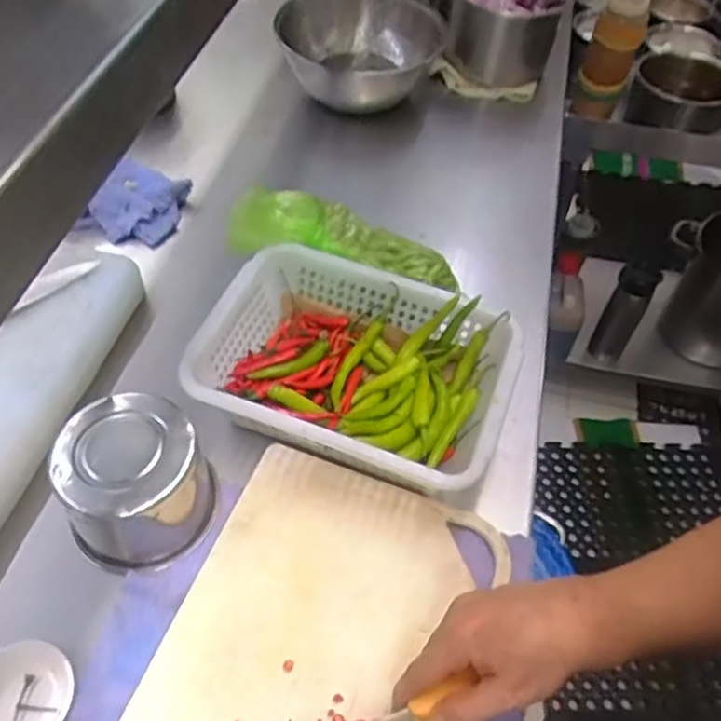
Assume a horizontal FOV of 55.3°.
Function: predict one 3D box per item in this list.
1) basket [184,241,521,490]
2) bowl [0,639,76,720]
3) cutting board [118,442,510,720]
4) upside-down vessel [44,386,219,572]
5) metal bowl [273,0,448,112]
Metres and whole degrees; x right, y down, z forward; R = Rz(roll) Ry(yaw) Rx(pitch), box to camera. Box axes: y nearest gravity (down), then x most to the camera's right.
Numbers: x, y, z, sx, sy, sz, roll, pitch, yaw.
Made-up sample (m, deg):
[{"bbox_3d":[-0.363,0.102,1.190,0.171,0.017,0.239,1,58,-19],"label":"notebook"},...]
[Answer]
[{"bbox_3d":[-0.003,0.013,0.622,0.260,0.080,0.191,20,54,13],"label":"basket"},{"bbox_3d":[-0.238,0.234,0.478,0.063,0.025,0.071,23,55,15],"label":"bowl"},{"bbox_3d":[-0.035,0.237,0.493,0.226,0.022,0.345,18,54,8],"label":"cutting board"},{"bbox_3d":[-0.176,0.093,0.542,0.109,0.083,0.108,1,52,-2],"label":"upside-down vessel"},{"bbox_3d":[-0.002,-0.411,0.933,0.193,0.123,0.193,1,52,-2],"label":"metal bowl"}]

